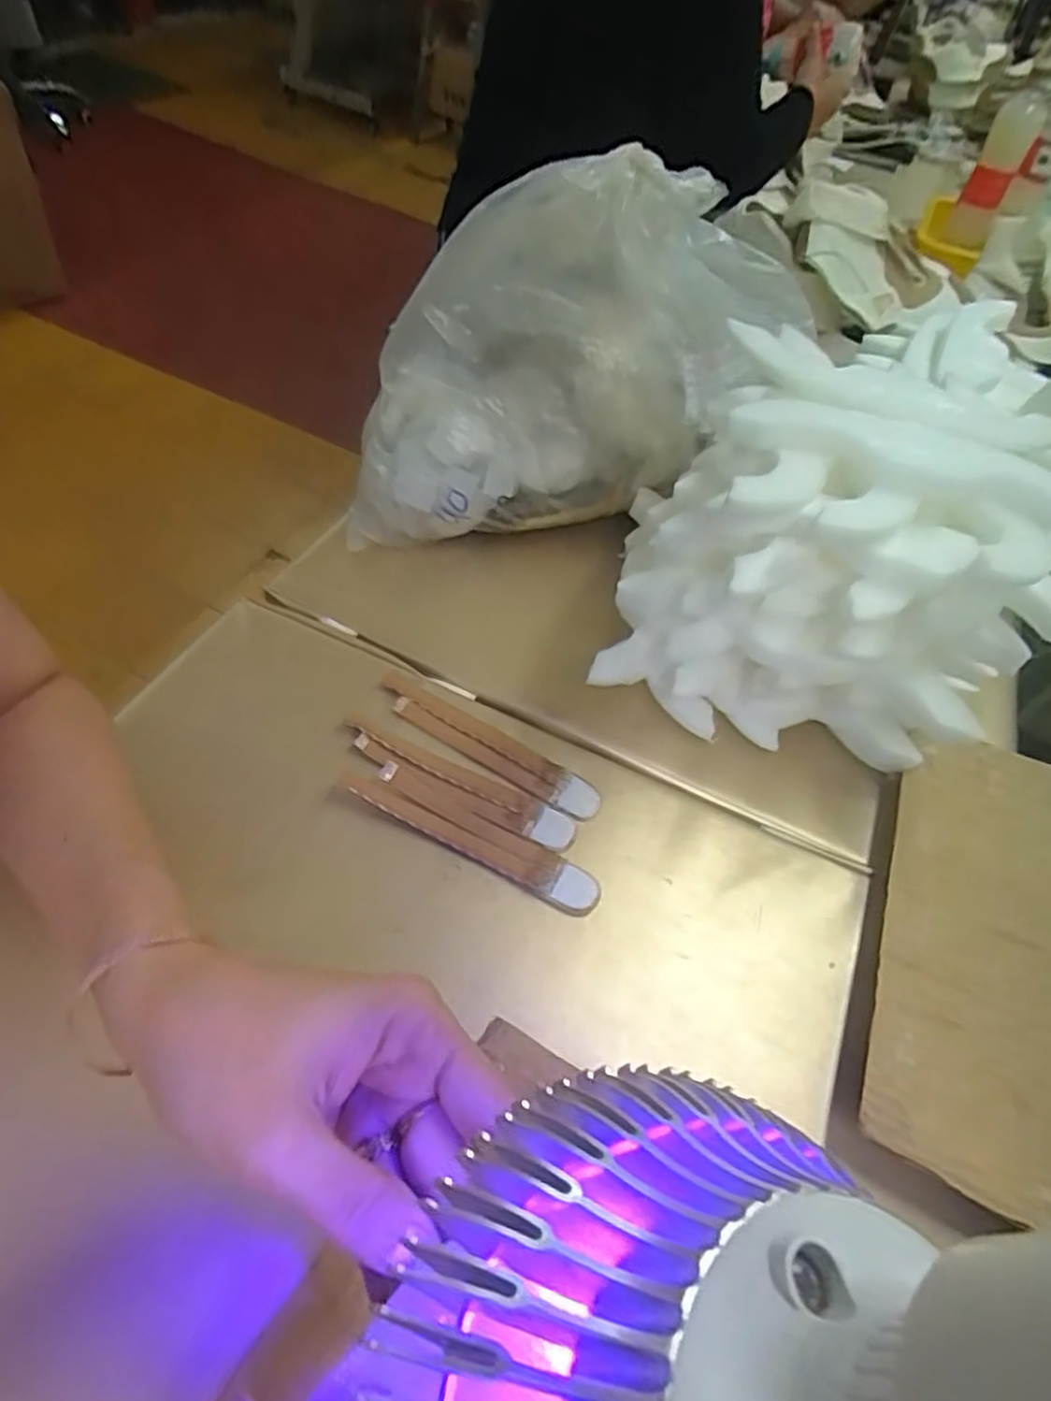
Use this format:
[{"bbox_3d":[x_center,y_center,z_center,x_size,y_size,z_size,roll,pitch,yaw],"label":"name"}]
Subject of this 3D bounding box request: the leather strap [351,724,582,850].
[{"bbox_3d":[-0.037,0.050,0.424,0.139,0.011,0.024,23,52,7],"label":"leather strap"}]

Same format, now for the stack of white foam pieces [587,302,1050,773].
[{"bbox_3d":[0.184,-0.088,0.457,0.240,0.189,0.184,13,51,-1],"label":"stack of white foam pieces"}]

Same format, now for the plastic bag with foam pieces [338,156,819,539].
[{"bbox_3d":[0.033,-0.218,0.508,0.291,0.234,0.121,7,52,-6],"label":"plastic bag with foam pieces"}]

